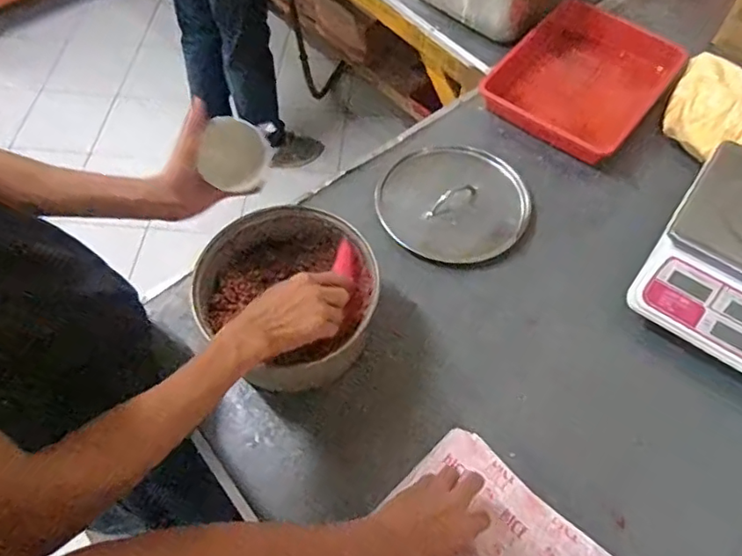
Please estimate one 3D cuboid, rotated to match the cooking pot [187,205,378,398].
[{"bbox_3d":[-0.112,0.030,0.765,0.224,0.128,0.207,0,60,-1],"label":"cooking pot"}]

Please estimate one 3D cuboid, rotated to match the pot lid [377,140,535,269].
[{"bbox_3d":[0.134,-0.125,0.929,0.234,0.029,0.218,0,60,-1],"label":"pot lid"}]

